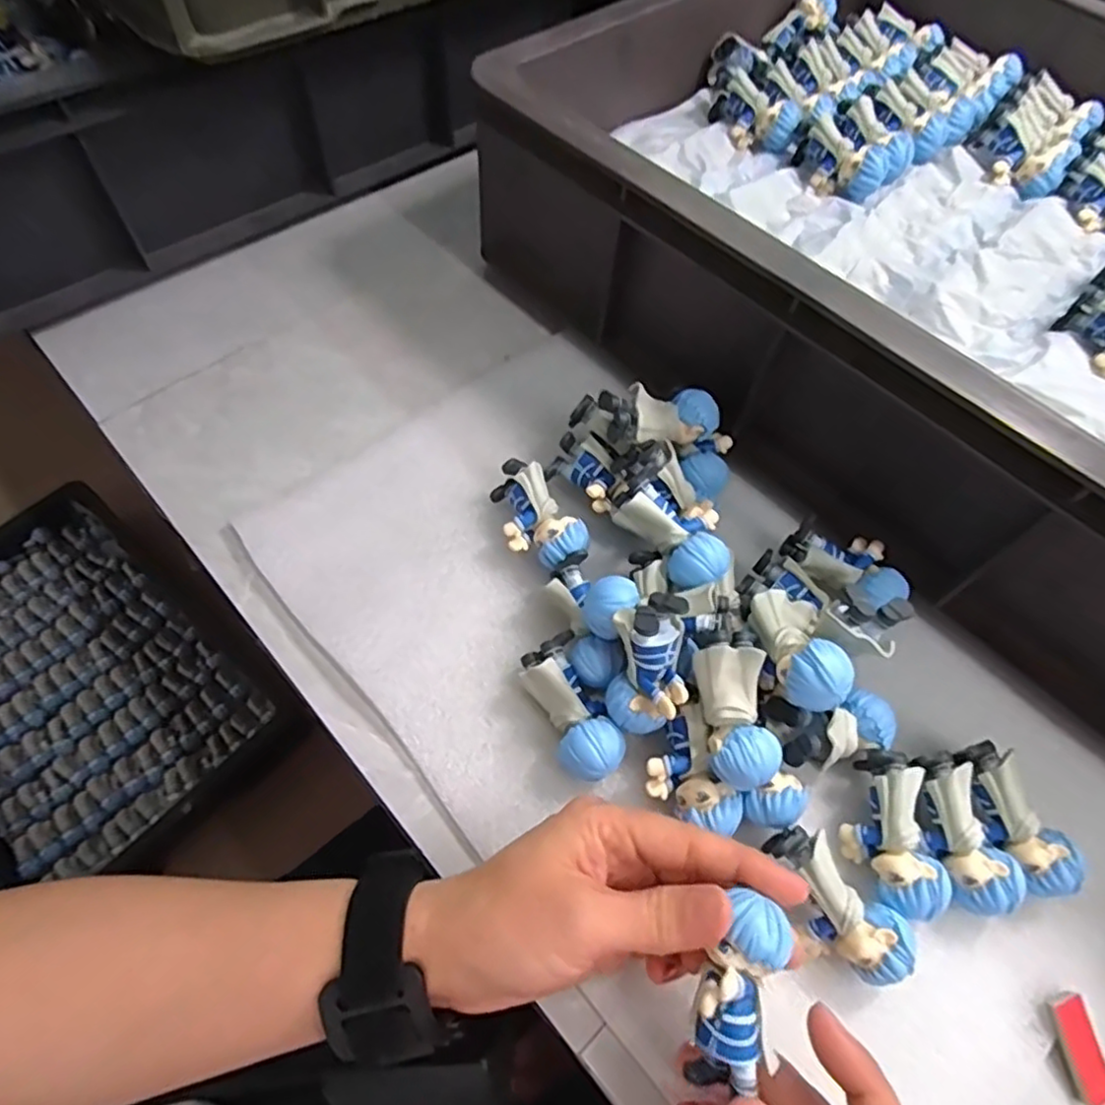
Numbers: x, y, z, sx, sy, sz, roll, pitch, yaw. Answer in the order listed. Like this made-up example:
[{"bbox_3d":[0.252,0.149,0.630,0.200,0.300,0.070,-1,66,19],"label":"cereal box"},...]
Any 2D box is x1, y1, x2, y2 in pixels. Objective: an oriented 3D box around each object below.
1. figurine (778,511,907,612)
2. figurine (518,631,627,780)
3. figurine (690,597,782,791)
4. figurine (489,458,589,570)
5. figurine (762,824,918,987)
[{"bbox_3d":[0.149,0.007,0.341,0.059,0.023,0.037,33,65,14],"label":"figurine"},{"bbox_3d":[0.008,0.071,0.300,0.027,0.027,0.062,-21,64,-14],"label":"figurine"},{"bbox_3d":[0.073,0.057,0.275,0.027,0.023,0.074,-9,63,-7],"label":"figurine"},{"bbox_3d":[-0.010,-0.017,0.346,0.033,0.027,0.061,-31,67,-18],"label":"figurine"},{"bbox_3d":[0.108,0.140,0.264,0.031,0.031,0.063,-39,70,-21],"label":"figurine"}]

